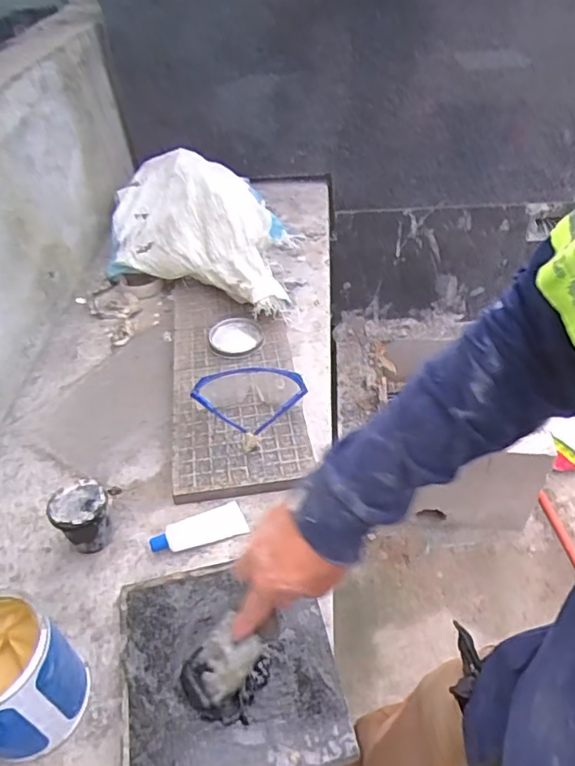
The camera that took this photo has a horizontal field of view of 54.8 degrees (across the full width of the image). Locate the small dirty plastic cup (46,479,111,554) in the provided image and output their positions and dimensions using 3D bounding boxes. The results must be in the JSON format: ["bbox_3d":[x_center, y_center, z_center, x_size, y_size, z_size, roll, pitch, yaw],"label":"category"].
[{"bbox_3d":[-0.232,0.156,0.635,0.060,0.064,0.062,-2,45,2],"label":"small dirty plastic cup"}]

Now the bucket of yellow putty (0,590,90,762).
[{"bbox_3d":[-0.242,0.253,0.481,0.097,0.108,0.092,-2,45,2],"label":"bucket of yellow putty"}]

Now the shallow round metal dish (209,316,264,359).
[{"bbox_3d":[-0.083,-0.075,0.884,0.084,0.014,0.093,-4,45,-1],"label":"shallow round metal dish"}]

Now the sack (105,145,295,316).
[{"bbox_3d":[-0.185,-0.295,1.016,0.314,0.149,0.476,-9,45,-6],"label":"sack"}]

